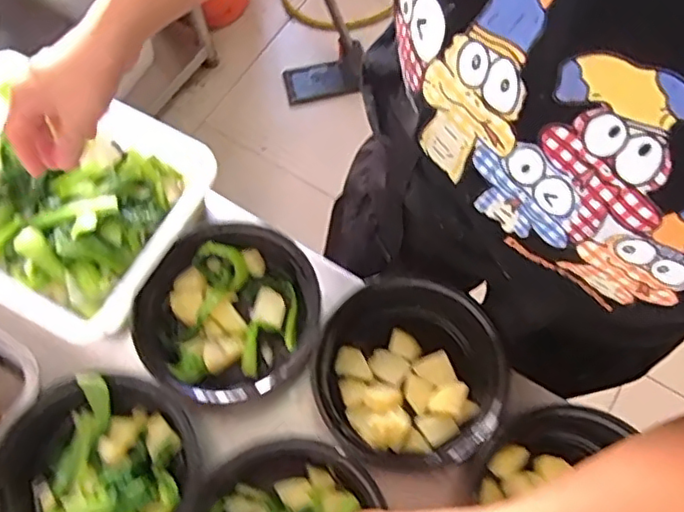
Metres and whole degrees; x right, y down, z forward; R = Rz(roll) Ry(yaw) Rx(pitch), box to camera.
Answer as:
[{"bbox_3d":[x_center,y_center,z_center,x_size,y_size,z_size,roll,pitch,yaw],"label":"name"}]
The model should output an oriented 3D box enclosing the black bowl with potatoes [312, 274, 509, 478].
[{"bbox_3d":[0.056,0.102,0.527,0.148,0.060,0.160,0,69,0],"label":"black bowl with potatoes"}]

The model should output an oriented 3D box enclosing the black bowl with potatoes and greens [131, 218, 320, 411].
[{"bbox_3d":[-0.096,0.049,0.550,0.152,0.046,0.173,28,72,9],"label":"black bowl with potatoes and greens"}]

